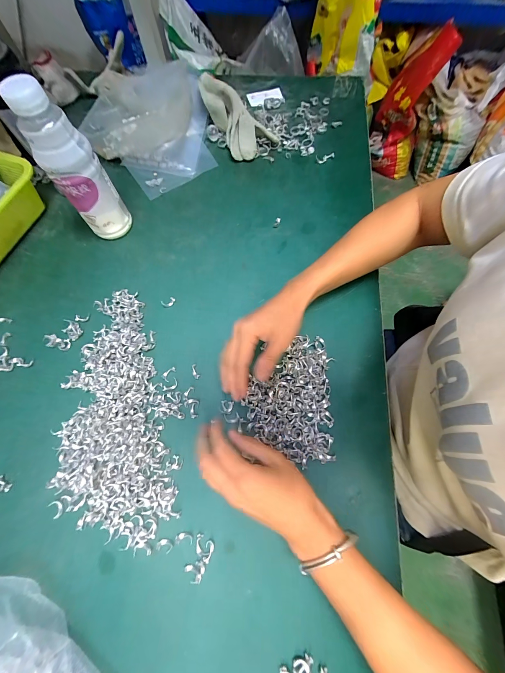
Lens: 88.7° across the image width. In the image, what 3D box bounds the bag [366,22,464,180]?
[{"bbox_3d":[0.747,-1.066,1.260,0.259,0.559,0.173,21,69,8],"label":"bag"}]

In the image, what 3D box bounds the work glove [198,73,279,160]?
[{"bbox_3d":[-0.038,-0.427,0.495,0.095,0.053,0.170,-41,98,-14],"label":"work glove"}]

